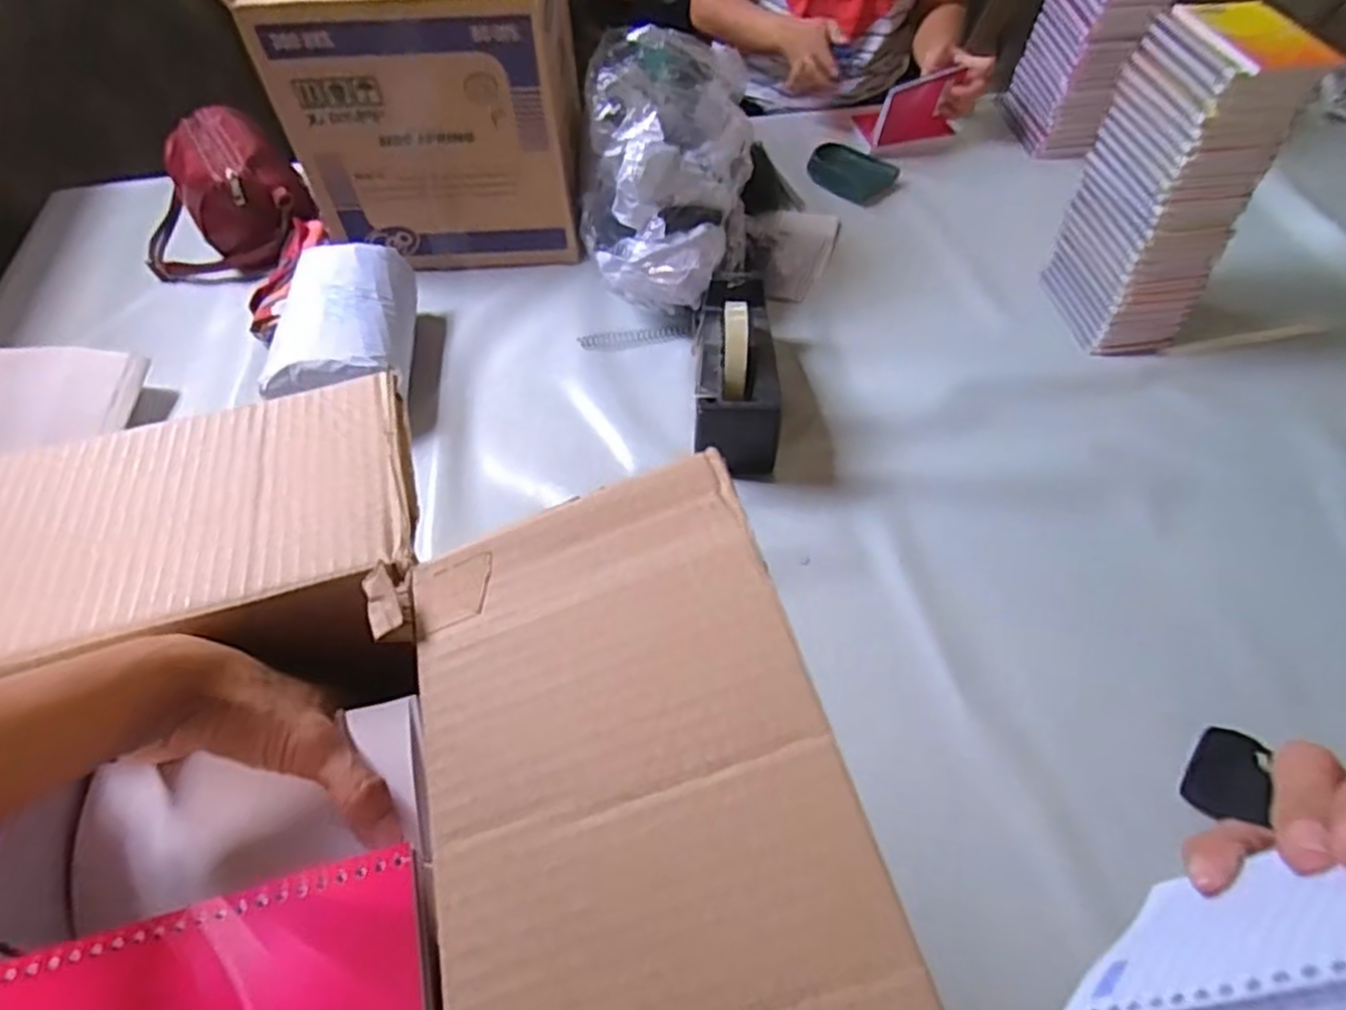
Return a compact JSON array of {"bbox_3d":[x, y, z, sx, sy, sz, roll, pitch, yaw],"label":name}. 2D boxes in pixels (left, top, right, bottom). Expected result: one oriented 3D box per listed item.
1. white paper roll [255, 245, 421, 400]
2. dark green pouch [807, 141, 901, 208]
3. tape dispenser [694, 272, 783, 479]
[{"bbox_3d":[-0.335,-0.172,0.754,0.131,0.095,0.186,-9,55,-5],"label":"white paper roll"},{"bbox_3d":[0.234,-0.444,0.978,0.113,0.026,0.074,31,61,21],"label":"dark green pouch"},{"bbox_3d":[0.059,-0.142,0.713,0.081,0.114,0.201,-1,55,1],"label":"tape dispenser"}]

